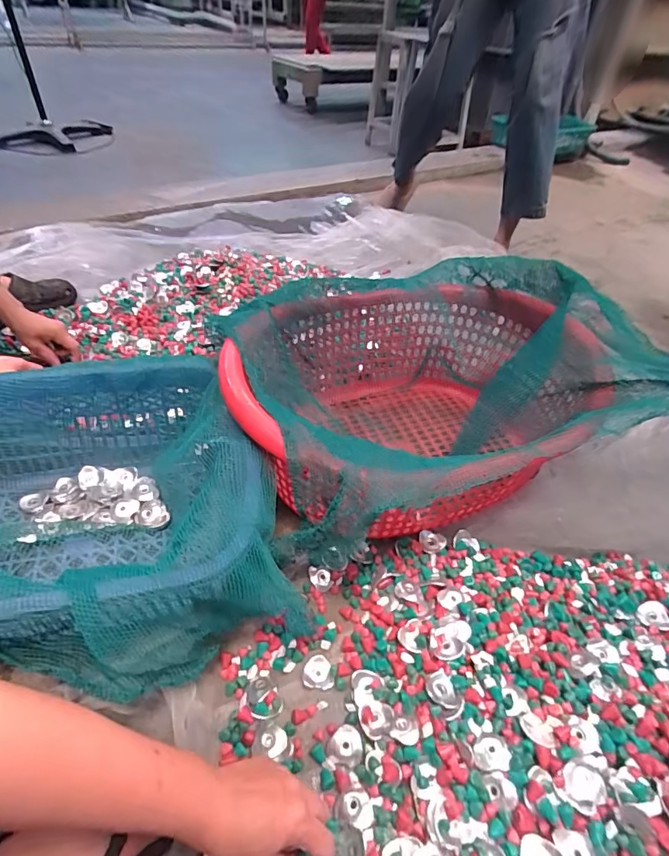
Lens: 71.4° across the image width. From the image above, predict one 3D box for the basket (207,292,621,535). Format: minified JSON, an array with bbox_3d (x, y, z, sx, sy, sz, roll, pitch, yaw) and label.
[{"bbox_3d":[0.111,-0.050,0.690,0.511,0.212,0.423,-15,47,-18],"label":"basket"}]

